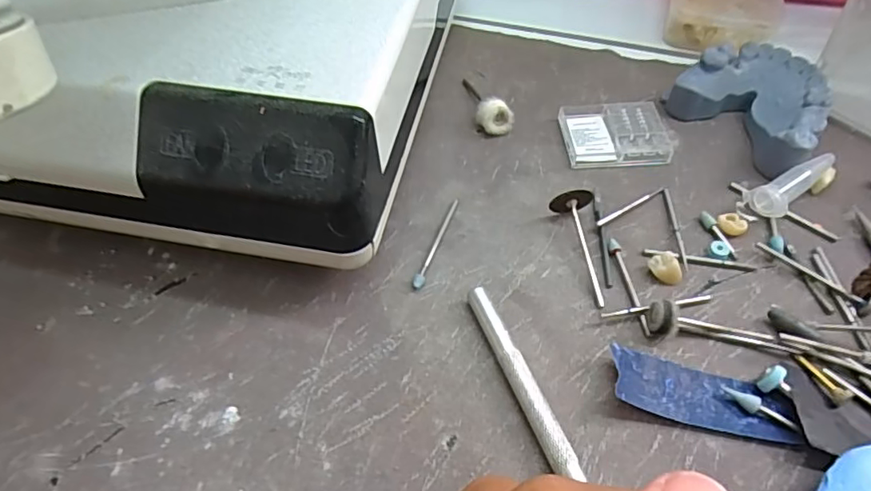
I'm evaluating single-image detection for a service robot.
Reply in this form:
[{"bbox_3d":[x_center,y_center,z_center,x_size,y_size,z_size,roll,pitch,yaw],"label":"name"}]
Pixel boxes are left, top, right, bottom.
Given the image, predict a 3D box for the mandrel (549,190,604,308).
[{"bbox_3d":[0.054,0.000,0.217,0.016,0.013,0.045,1,54,1],"label":"mandrel"}]

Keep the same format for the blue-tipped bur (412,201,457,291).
[{"bbox_3d":[0.001,-0.002,0.223,0.004,0.004,0.047,17,56,13],"label":"blue-tipped bur"}]

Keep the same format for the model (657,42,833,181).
[{"bbox_3d":[0.148,-0.065,0.256,0.052,0.024,0.063,-31,59,-20],"label":"model"}]

